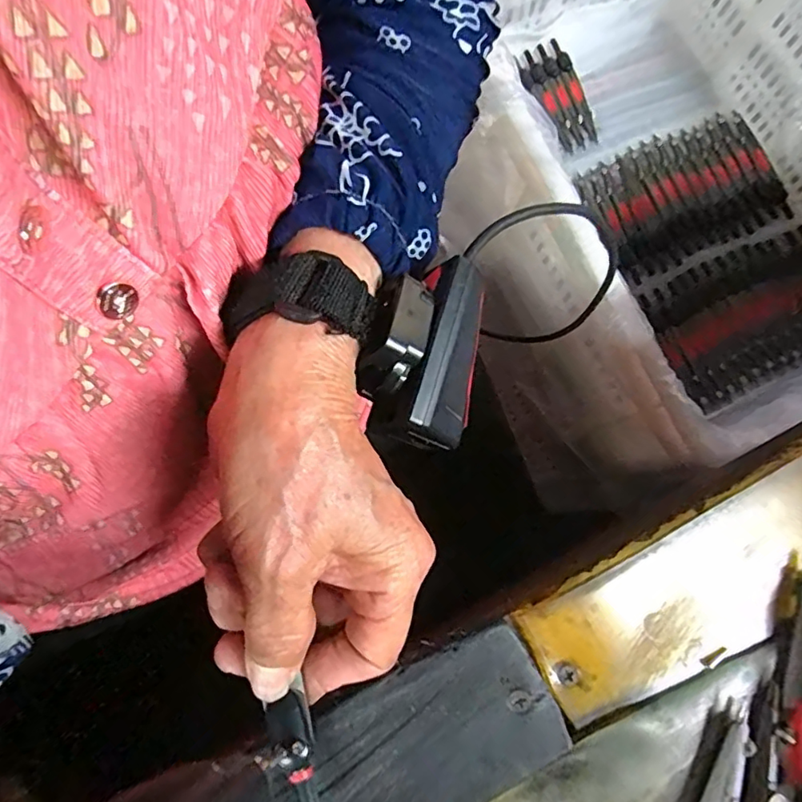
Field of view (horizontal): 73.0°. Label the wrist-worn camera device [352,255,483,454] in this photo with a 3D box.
[{"bbox_3d":[0.008,-0.019,0.192,0.039,0.025,0.066,9,78,2],"label":"wrist-worn camera device"}]

